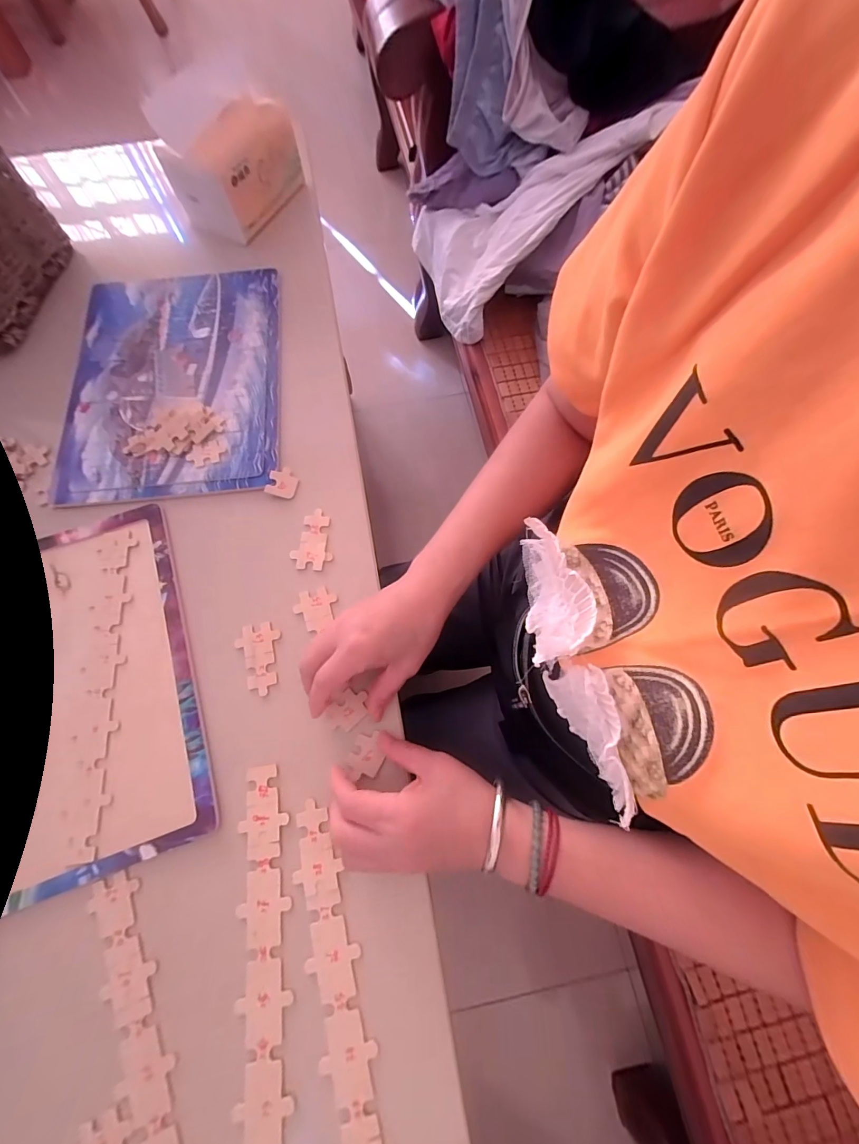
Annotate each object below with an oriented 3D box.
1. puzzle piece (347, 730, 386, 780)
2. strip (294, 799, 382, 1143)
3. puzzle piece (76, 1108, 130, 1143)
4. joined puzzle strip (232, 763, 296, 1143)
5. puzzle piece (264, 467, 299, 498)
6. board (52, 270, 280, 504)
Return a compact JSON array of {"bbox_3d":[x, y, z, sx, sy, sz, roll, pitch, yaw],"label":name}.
[{"bbox_3d":[-0.050,0.147,0.333,0.026,0.004,0.035,22,73,6],"label":"puzzle piece"},{"bbox_3d":[-0.061,0.295,0.284,0.034,0.004,0.243,-14,73,-6],"label":"strip"},{"bbox_3d":[-0.210,0.364,0.265,0.035,0.004,0.027,-24,74,-8],"label":"puzzle piece"},{"bbox_3d":[-0.115,0.281,0.290,0.033,0.005,0.266,-6,72,-3],"label":"joined puzzle strip"},{"bbox_3d":[-0.143,-0.088,0.406,0.029,0.004,0.030,15,78,-7],"label":"puzzle piece"},{"bbox_3d":[-0.269,-0.208,0.440,0.210,0.013,0.278,-5,72,-3],"label":"board"}]

